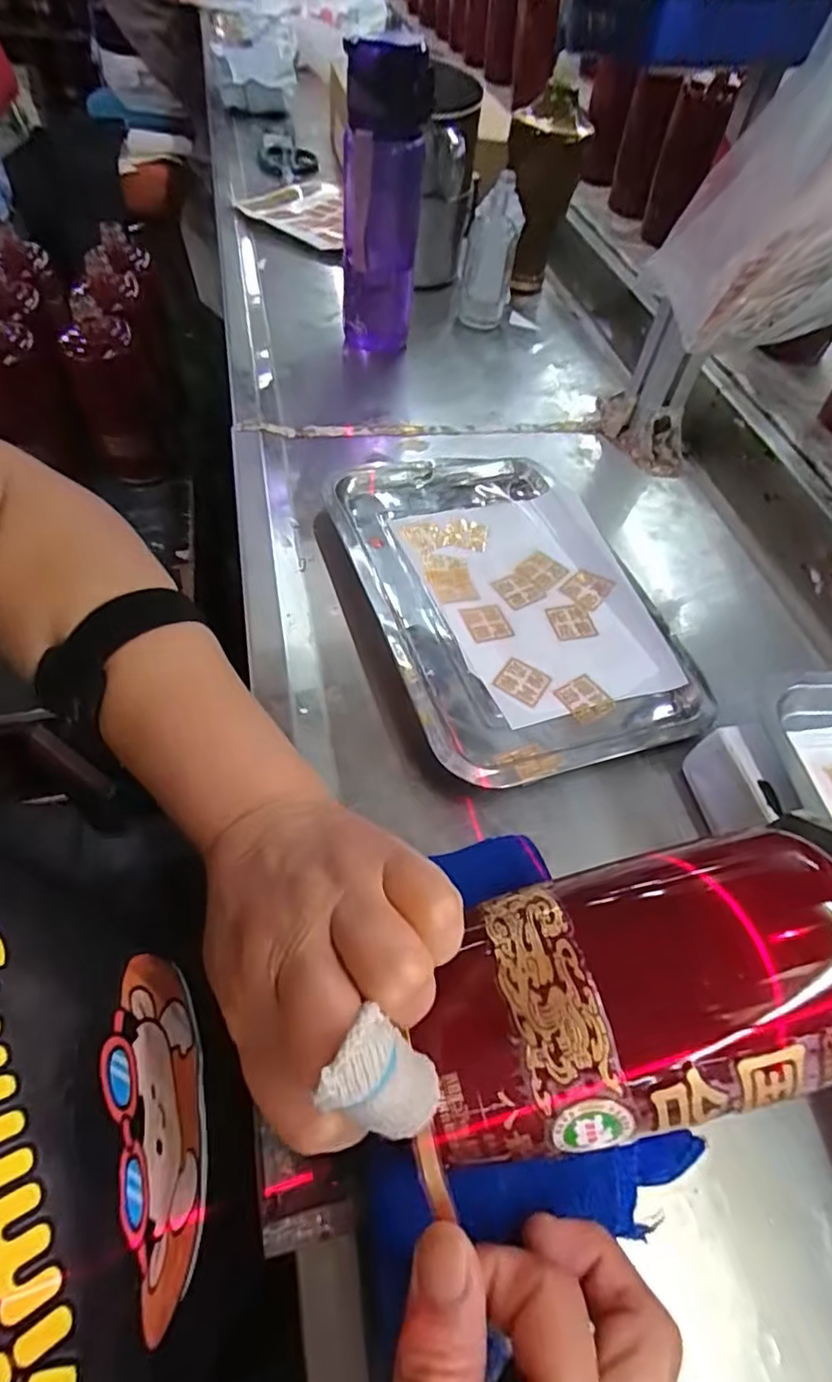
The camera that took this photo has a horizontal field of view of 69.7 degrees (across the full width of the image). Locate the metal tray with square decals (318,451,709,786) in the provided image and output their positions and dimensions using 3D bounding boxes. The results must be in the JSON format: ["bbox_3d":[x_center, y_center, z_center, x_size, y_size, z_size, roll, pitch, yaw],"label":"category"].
[{"bbox_3d":[0.066,-0.075,0.444,0.207,0.042,0.302,-15,59,-13],"label":"metal tray with square decals"}]

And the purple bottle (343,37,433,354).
[{"bbox_3d":[-0.032,-0.447,0.561,0.072,0.217,0.061,0,56,-4],"label":"purple bottle"}]

